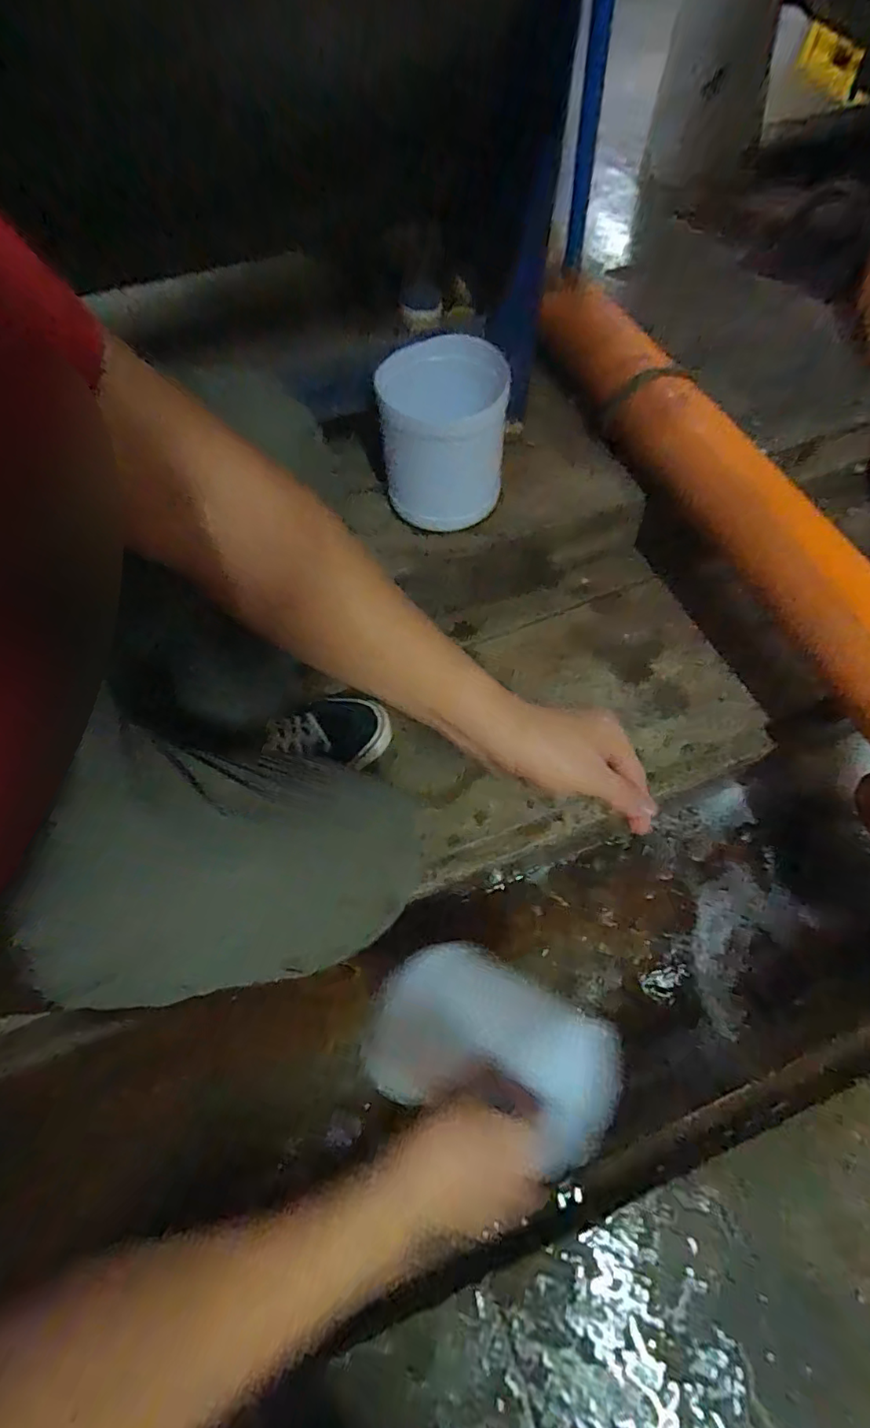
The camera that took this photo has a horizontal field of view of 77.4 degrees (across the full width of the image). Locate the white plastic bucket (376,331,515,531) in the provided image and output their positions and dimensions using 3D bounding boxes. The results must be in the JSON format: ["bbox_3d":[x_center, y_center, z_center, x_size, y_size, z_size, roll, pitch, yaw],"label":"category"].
[{"bbox_3d":[0.014,-0.340,0.687,0.136,0.178,0.141,-1,64,2],"label":"white plastic bucket"}]

